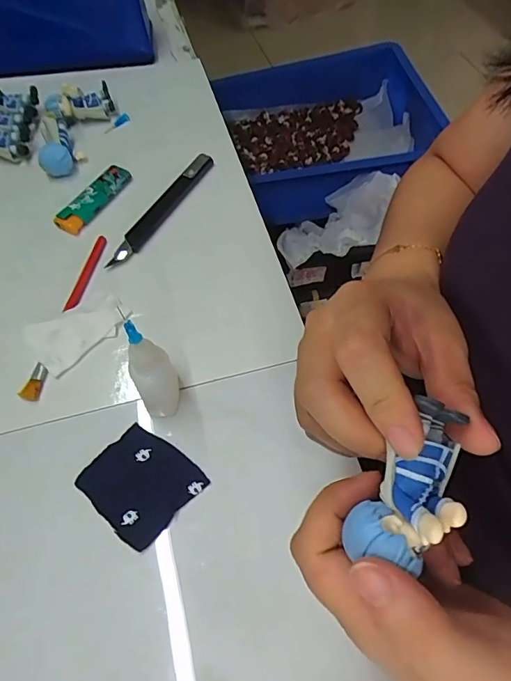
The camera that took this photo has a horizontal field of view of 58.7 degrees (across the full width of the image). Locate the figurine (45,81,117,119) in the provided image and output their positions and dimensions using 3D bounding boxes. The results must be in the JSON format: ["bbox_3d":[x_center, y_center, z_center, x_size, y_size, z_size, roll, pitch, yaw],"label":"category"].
[{"bbox_3d":[-0.173,-0.235,0.444,0.063,0.032,0.018,-23,61,-13],"label":"figurine"}]

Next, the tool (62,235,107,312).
[{"bbox_3d":[-0.131,-0.054,0.351,0.011,0.004,0.077,6,59,4],"label":"tool"}]

